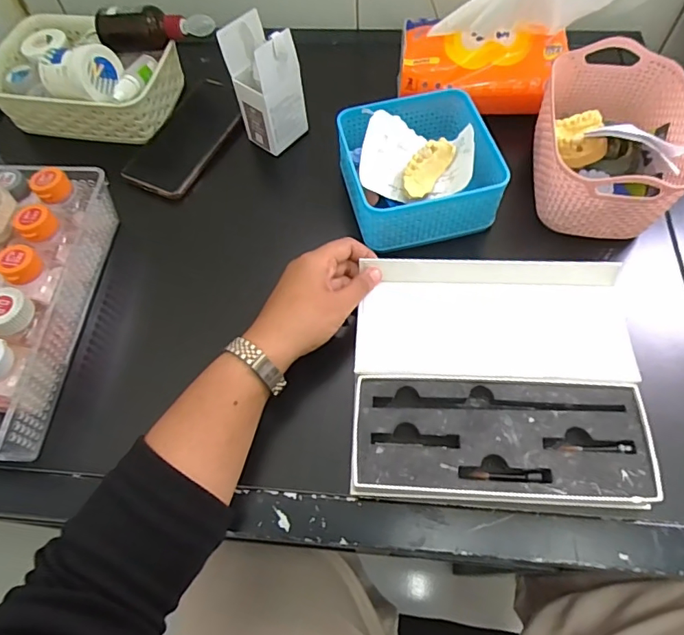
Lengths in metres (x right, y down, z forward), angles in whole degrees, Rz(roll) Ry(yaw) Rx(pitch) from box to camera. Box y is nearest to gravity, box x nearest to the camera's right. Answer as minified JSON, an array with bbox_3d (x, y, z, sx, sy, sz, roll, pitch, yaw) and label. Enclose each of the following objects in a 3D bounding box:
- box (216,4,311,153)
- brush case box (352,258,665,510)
[{"bbox_3d":[-0.077,-0.229,0.494,0.056,0.122,0.055,38,71,20],"label":"box"},{"bbox_3d":[0.118,0.042,0.379,0.210,0.024,0.190,2,63,4],"label":"brush case box"}]

